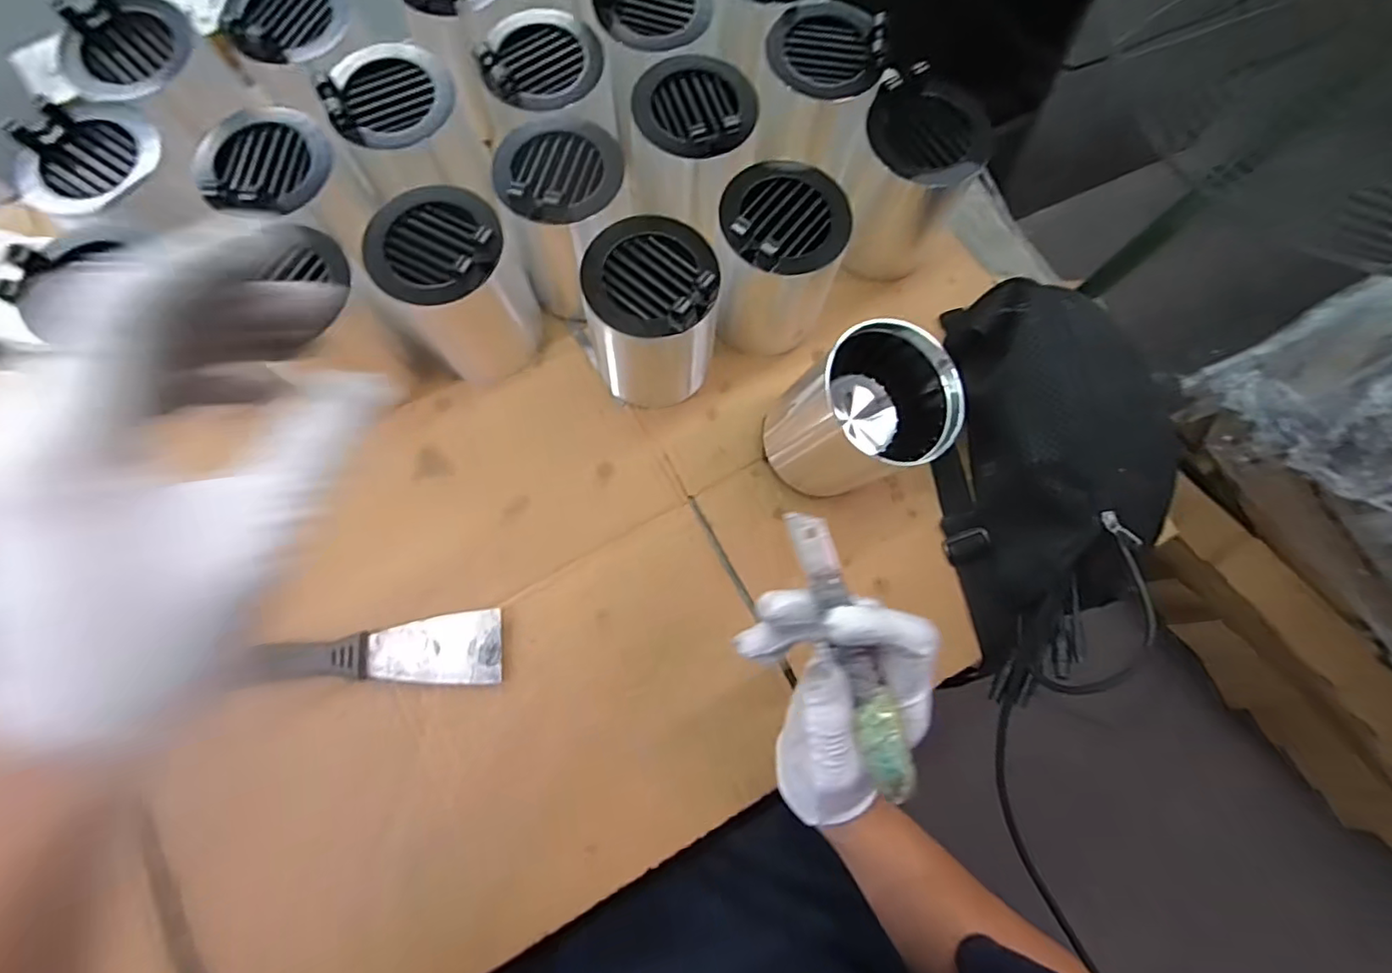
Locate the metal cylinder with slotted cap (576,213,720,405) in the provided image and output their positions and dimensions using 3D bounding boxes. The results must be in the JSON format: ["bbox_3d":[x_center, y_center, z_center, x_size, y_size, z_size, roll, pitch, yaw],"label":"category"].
[{"bbox_3d":[-0.029,-0.117,0.413,0.083,0.123,0.076,-7,76,-4],"label":"metal cylinder with slotted cap"}]

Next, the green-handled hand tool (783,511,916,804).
[{"bbox_3d":[0.076,0.079,0.284,0.019,0.012,0.140,-17,80,-7],"label":"green-handled hand tool"}]

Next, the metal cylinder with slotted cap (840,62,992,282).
[{"bbox_3d":[0.157,-0.227,0.449,0.078,0.118,0.077,1,76,-2],"label":"metal cylinder with slotted cap"}]

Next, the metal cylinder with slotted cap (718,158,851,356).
[{"bbox_3d":[0.057,-0.162,0.425,0.079,0.125,0.080,4,76,-1],"label":"metal cylinder with slotted cap"}]

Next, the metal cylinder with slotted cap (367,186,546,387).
[{"bbox_3d":[-0.162,-0.135,0.412,0.081,0.123,0.078,1,76,-2],"label":"metal cylinder with slotted cap"}]

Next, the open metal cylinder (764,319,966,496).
[{"bbox_3d":[0.108,-0.047,0.403,0.102,0.115,0.084,22,76,3],"label":"open metal cylinder"}]

